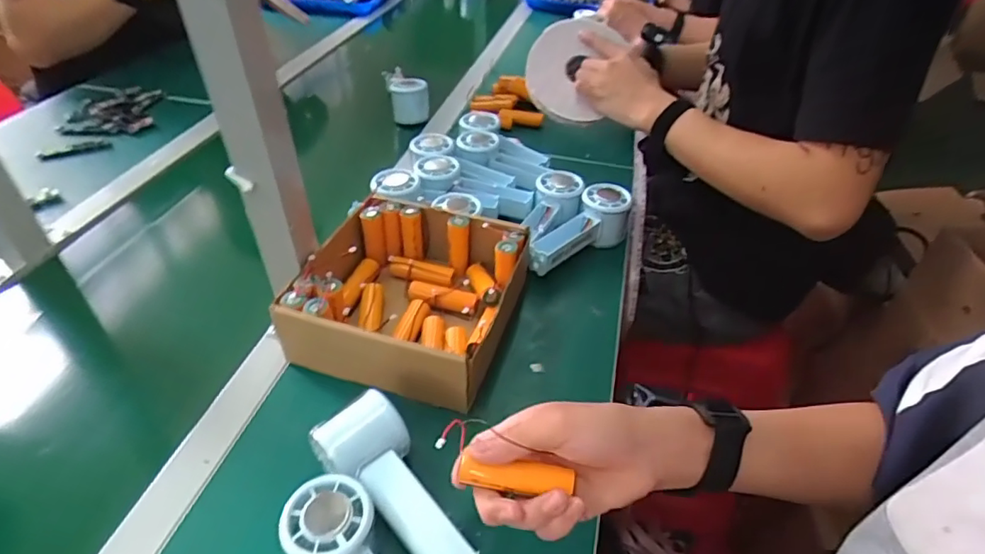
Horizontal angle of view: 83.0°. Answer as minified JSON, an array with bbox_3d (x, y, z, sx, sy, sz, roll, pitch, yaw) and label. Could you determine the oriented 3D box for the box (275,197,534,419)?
[{"bbox_3d":[-0.076,0.014,0.542,0.184,0.084,0.200,13,43,11],"label":"box"}]

